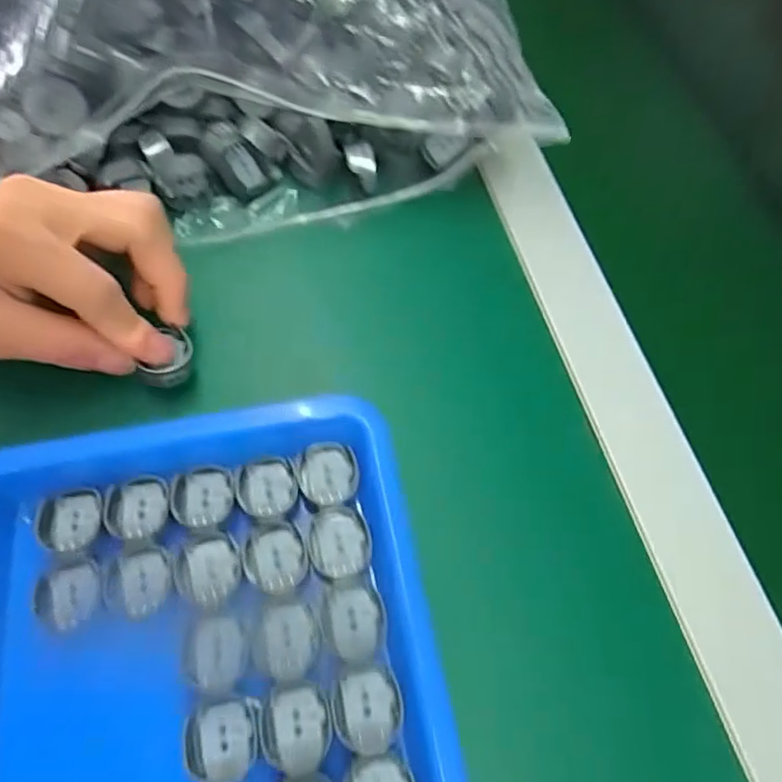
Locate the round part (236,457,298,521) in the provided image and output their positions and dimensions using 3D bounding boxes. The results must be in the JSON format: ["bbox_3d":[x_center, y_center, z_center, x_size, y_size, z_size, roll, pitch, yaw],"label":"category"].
[{"bbox_3d":[-0.052,0.041,0.254,0.025,0.009,0.025,-5,63,-6],"label":"round part"}]

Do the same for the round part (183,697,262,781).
[{"bbox_3d":[-0.060,0.124,0.211,0.026,0.004,0.026,1,63,-3],"label":"round part"}]

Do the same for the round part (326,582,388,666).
[{"bbox_3d":[-0.013,0.088,0.229,0.022,0.005,0.028,-6,64,-6],"label":"round part"}]

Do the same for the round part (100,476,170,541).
[{"bbox_3d":[-0.105,0.049,0.247,0.026,0.006,0.024,1,63,-3],"label":"round part"}]

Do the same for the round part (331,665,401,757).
[{"bbox_3d":[-0.008,0.115,0.216,0.025,0.005,0.027,1,63,-3],"label":"round part"}]

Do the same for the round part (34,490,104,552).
[{"bbox_3d":[-0.131,0.053,0.243,0.023,0.008,0.024,1,63,-3],"label":"round part"}]

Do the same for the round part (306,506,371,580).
[{"bbox_3d":[-0.021,0.063,0.245,0.024,0.008,0.028,-11,64,-9],"label":"round part"}]

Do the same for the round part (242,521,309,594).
[{"bbox_3d":[-0.046,0.067,0.241,0.025,0.004,0.027,1,63,-3],"label":"round part"}]

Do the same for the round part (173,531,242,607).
[{"bbox_3d":[-0.073,0.070,0.237,0.025,0.004,0.027,1,63,-3],"label":"round part"}]

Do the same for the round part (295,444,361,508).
[{"bbox_3d":[-0.027,0.037,0.258,0.026,0.010,0.027,1,63,-3],"label":"round part"}]

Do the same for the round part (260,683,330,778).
[{"bbox_3d":[-0.034,0.120,0.212,0.025,0.004,0.027,1,63,-3],"label":"round part"}]

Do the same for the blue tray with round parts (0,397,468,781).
[{"bbox_3d":[-0.075,0.116,0.210,0.186,0.024,0.212,-10,64,-8],"label":"blue tray with round parts"}]

